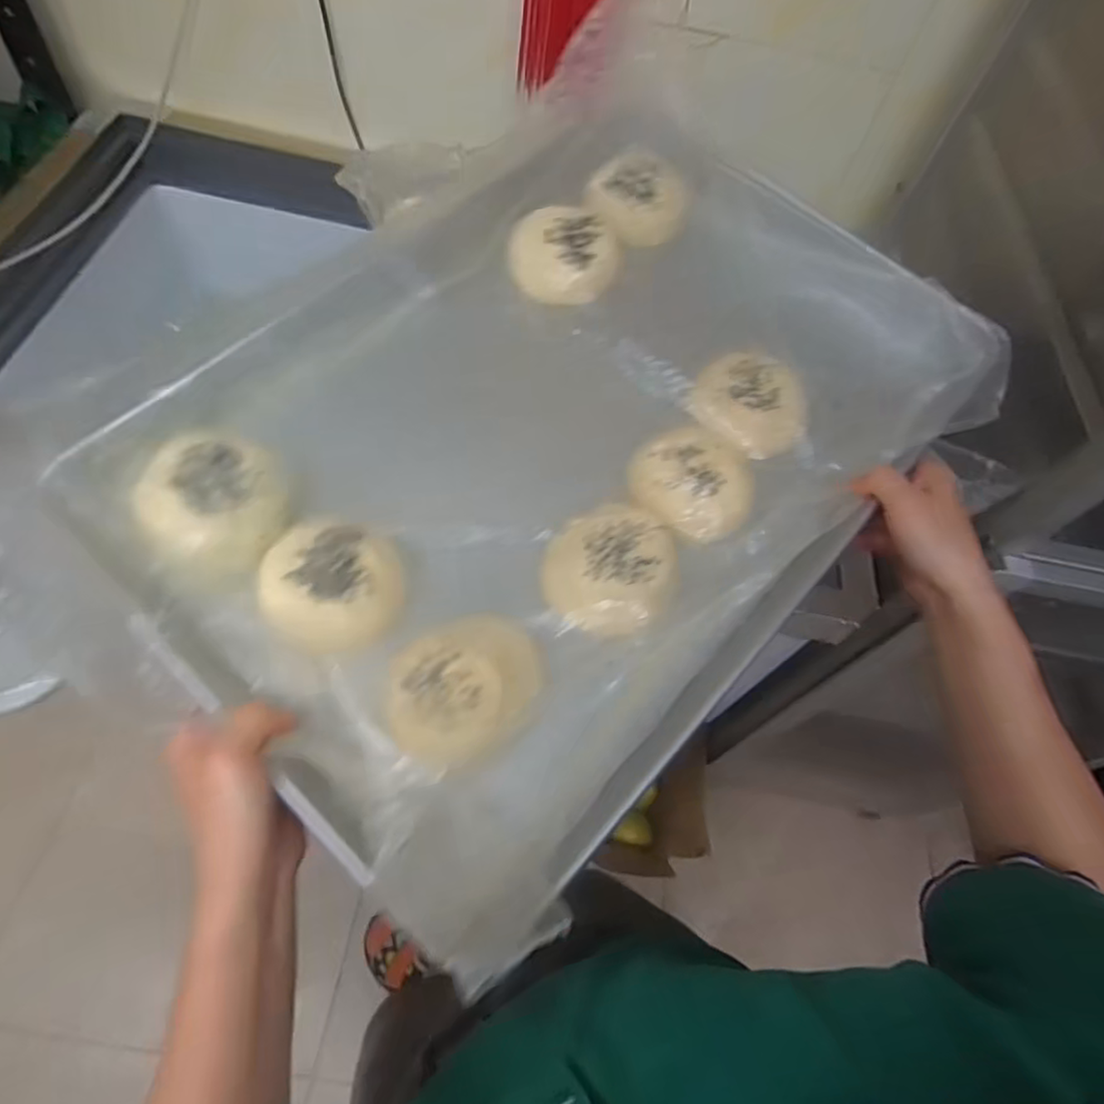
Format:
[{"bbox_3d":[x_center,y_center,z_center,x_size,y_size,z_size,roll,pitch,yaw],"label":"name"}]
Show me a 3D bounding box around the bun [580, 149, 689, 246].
[{"bbox_3d":[0.072,-0.311,0.581,0.072,0.053,0.073,-15,47,-14],"label":"bun"}]

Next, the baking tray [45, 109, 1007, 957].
[{"bbox_3d":[0.009,-0.105,0.489,0.592,0.052,0.428,-41,78,-21],"label":"baking tray"}]

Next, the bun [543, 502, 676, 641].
[{"bbox_3d":[0.040,0.015,0.448,0.091,0.035,0.086,2,68,-6],"label":"bun"}]

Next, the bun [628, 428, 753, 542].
[{"bbox_3d":[0.102,-0.047,0.486,0.084,0.038,0.084,-1,73,5],"label":"bun"}]

